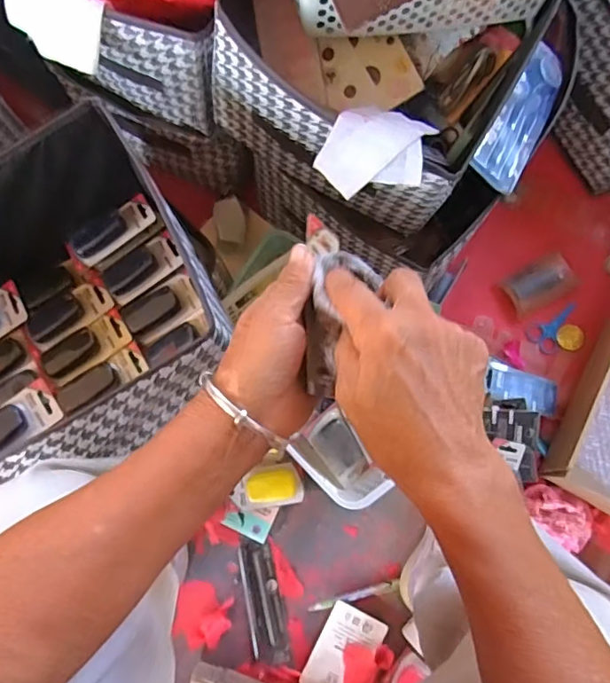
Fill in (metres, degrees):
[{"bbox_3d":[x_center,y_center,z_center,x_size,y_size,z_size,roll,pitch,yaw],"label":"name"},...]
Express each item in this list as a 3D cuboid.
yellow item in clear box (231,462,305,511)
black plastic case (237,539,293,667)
[{"bbox_3d":[-0.051,0.201,0.732,0.092,0.016,0.053,-11,78,-1],"label":"yellow item in clear box"},{"bbox_3d":[-0.057,0.347,0.716,0.050,0.007,0.154,-12,78,-1],"label":"black plastic case"}]

